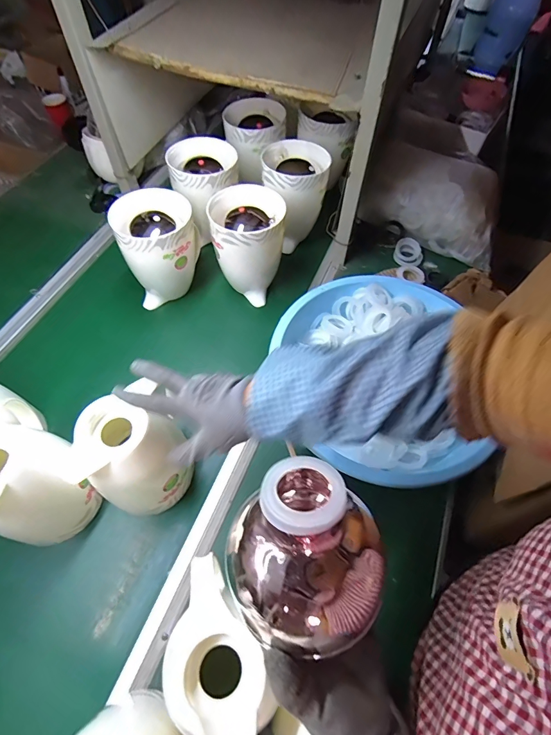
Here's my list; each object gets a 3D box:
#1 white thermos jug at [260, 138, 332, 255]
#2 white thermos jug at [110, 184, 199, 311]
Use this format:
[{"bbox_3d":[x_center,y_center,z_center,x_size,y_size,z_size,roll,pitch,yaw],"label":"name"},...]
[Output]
[{"bbox_3d":[0.040,-0.403,0.871,0.141,0.176,0.155,0,59,-1],"label":"white thermos jug"},{"bbox_3d":[-0.228,-0.236,0.764,0.148,0.195,0.134,-17,61,-11],"label":"white thermos jug"}]

